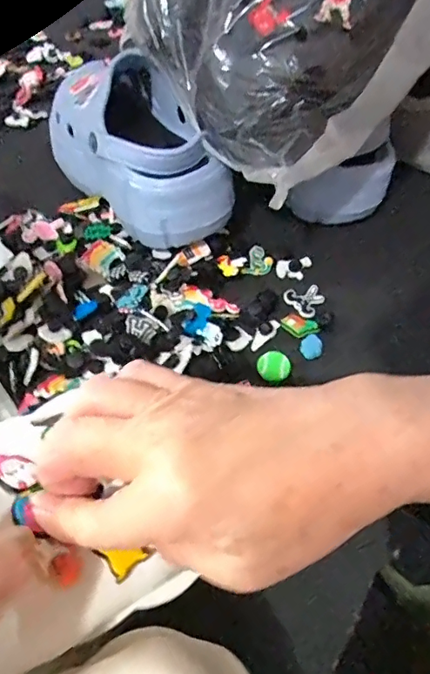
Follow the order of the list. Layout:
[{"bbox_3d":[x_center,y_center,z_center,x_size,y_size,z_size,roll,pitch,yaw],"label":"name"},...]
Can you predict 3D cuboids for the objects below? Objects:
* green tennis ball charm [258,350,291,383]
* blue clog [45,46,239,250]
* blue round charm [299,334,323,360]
[{"bbox_3d":[0.043,0.021,0.362,0.022,0.004,0.024,-2,67,4],"label":"green tennis ball charm"},{"bbox_3d":[-0.084,-0.174,0.447,0.086,0.104,0.230,-29,57,-22],"label":"blue clog"},{"bbox_3d":[0.073,0.007,0.373,0.016,0.005,0.022,12,52,9],"label":"blue round charm"}]

